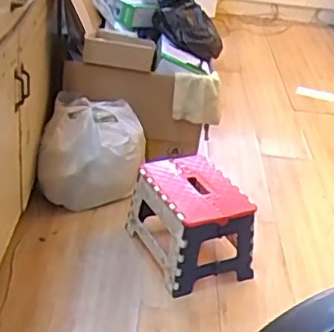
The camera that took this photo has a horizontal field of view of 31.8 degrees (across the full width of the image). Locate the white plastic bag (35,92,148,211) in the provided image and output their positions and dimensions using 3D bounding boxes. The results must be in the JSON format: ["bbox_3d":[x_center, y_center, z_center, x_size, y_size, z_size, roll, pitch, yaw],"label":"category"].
[{"bbox_3d":[-0.218,-0.032,1.713,0.297,0.263,0.244,1,31,-10],"label":"white plastic bag"}]

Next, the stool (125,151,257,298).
[{"bbox_3d":[0.059,0.144,1.507,0.218,0.215,0.291,-9,34,-26],"label":"stool"}]

